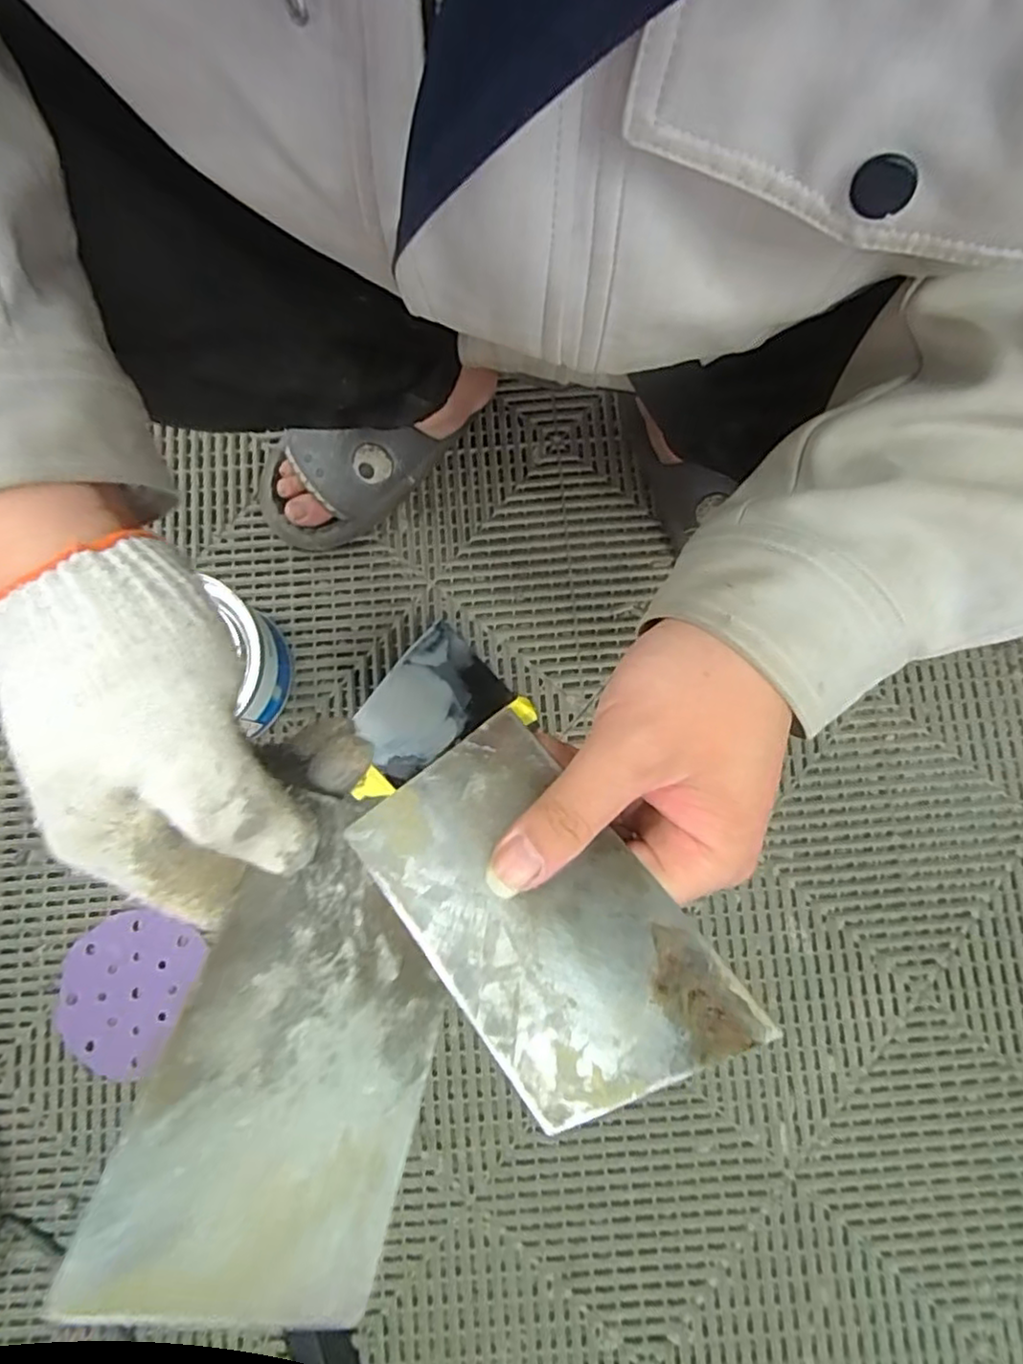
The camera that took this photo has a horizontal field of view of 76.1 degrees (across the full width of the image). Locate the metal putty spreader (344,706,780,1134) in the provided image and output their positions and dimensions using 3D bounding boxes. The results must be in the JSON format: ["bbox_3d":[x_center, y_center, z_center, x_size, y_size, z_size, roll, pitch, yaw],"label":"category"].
[{"bbox_3d":[0.010,0.079,0.218,0.074,0.004,0.131,-36,72,-14],"label":"metal putty spreader"}]

